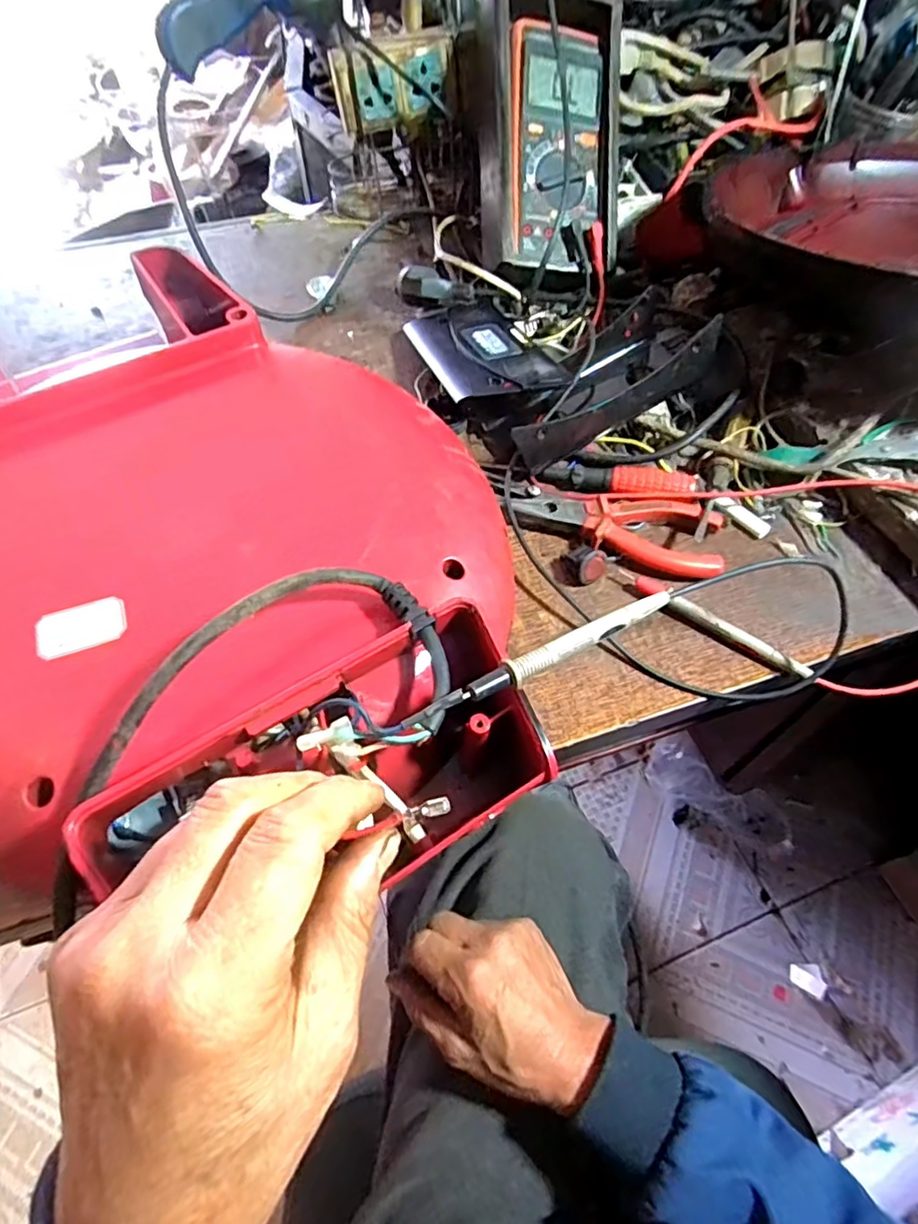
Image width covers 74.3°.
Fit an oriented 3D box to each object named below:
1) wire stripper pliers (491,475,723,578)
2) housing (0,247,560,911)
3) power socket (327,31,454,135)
[{"bbox_3d":[0.092,-0.059,0.390,0.151,0.015,0.052,14,59,10],"label":"wire stripper pliers"},{"bbox_3d":[-0.133,-0.036,0.320,0.291,0.079,0.365,-19,59,-11],"label":"housing"},{"bbox_3d":[-0.052,-0.437,0.504,0.098,0.053,0.028,-11,58,-6],"label":"power socket"}]

